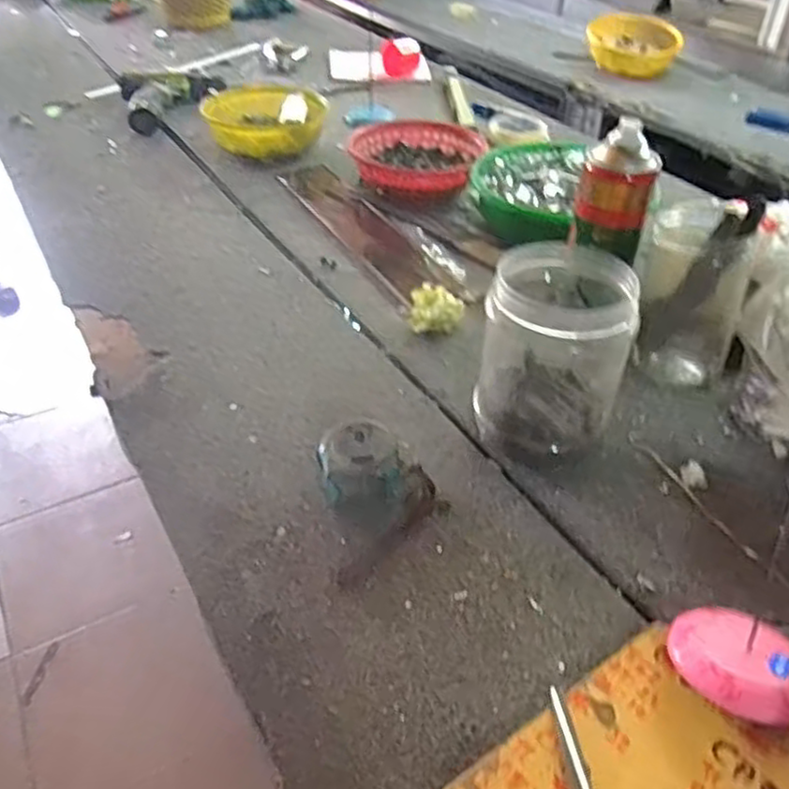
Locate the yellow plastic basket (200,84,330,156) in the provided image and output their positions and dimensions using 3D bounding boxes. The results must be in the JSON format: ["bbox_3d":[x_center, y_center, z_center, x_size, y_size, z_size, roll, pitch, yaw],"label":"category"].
[{"bbox_3d":[-0.205,-0.430,1.141,0.190,0.073,0.183,-7,40,-7],"label":"yellow plastic basket"}]

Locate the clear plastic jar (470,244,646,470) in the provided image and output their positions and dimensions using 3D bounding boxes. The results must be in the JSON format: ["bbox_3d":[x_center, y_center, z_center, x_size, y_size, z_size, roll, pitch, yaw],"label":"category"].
[{"bbox_3d":[0.133,-0.032,0.594,0.115,0.152,0.096,11,41,14],"label":"clear plastic jar"}]

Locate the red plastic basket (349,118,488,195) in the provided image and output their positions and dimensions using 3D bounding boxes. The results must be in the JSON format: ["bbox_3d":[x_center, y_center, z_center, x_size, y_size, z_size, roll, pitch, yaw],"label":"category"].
[{"bbox_3d":[0.031,-0.342,1.036,0.189,0.045,0.217,4,40,6],"label":"red plastic basket"}]

